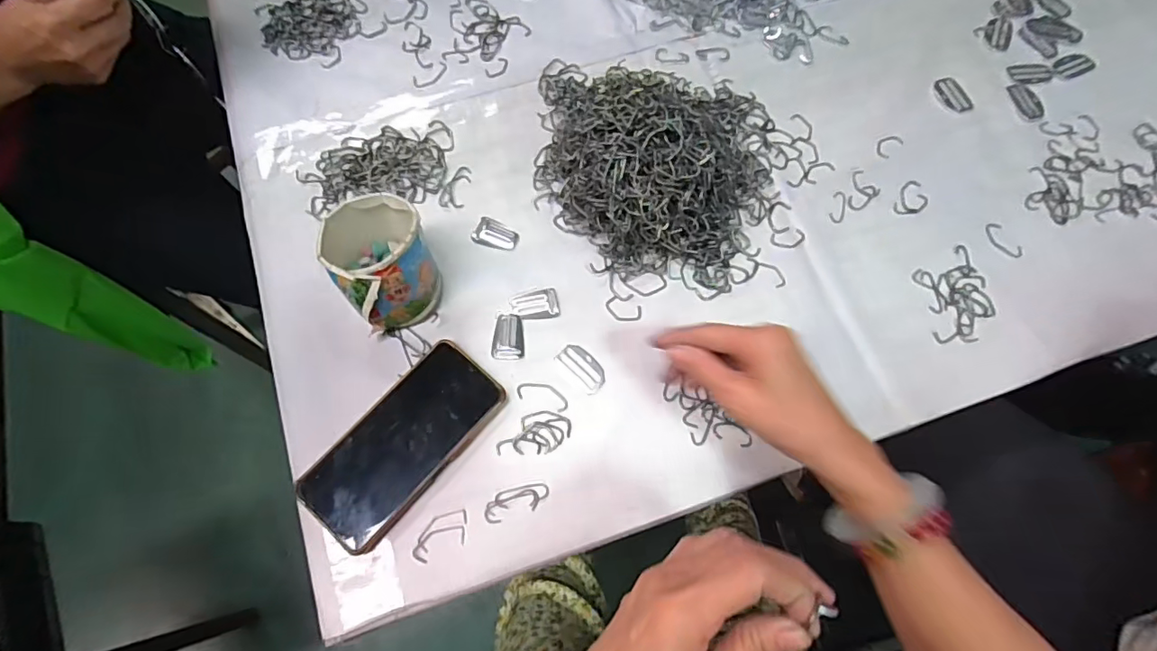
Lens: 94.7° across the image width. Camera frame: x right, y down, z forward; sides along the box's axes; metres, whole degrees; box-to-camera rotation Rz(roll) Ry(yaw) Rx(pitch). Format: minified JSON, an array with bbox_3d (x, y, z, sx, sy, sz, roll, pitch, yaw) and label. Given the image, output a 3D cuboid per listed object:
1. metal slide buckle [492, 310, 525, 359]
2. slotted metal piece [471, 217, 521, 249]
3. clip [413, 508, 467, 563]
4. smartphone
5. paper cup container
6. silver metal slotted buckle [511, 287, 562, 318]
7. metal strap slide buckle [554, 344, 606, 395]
[{"bbox_3d":[-0.062,0.009,0.469,0.027,0.004,0.042,-5,71,-2],"label":"metal slide buckle"},{"bbox_3d":[-0.078,-0.085,0.503,0.044,0.004,0.027,25,73,8],"label":"slotted metal piece"},{"bbox_3d":[-0.108,0.164,0.420,0.047,0.004,0.028,-24,73,-8],"label":"clip"},{"bbox_3d":[-0.142,0.094,0.435,0.081,0.015,0.168,40,76,12],"label":"smartphone"},{"bbox_3d":[-0.163,-0.055,0.452,0.078,0.076,0.090,-29,74,-9],"label":"paper cup container"},{"bbox_3d":[-0.039,-0.021,0.481,0.044,0.004,0.026,-3,71,-1],"label":"silver metal slotted buckle"},{"bbox_3d":[0.004,0.036,0.463,0.024,0.004,0.048,-39,76,-12],"label":"metal strap slide buckle"}]

